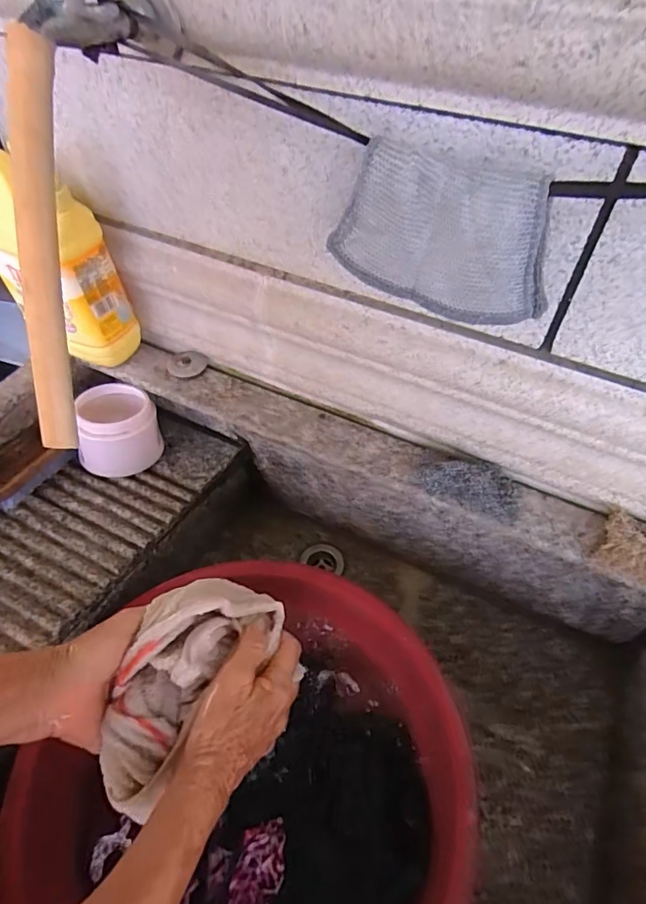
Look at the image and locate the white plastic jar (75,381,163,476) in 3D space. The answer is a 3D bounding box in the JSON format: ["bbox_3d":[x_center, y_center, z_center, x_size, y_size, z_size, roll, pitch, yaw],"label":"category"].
[{"bbox_3d":[-0.251,-0.031,0.622,0.091,0.081,0.098,0,51,0],"label":"white plastic jar"}]

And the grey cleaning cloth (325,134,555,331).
[{"bbox_3d":[0.072,-0.132,0.312,0.134,0.088,0.019,18,53,14],"label":"grey cleaning cloth"}]

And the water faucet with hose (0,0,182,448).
[{"bbox_3d":[-0.157,-0.154,0.313,0.058,0.309,0.124,12,10,9],"label":"water faucet with hose"}]

